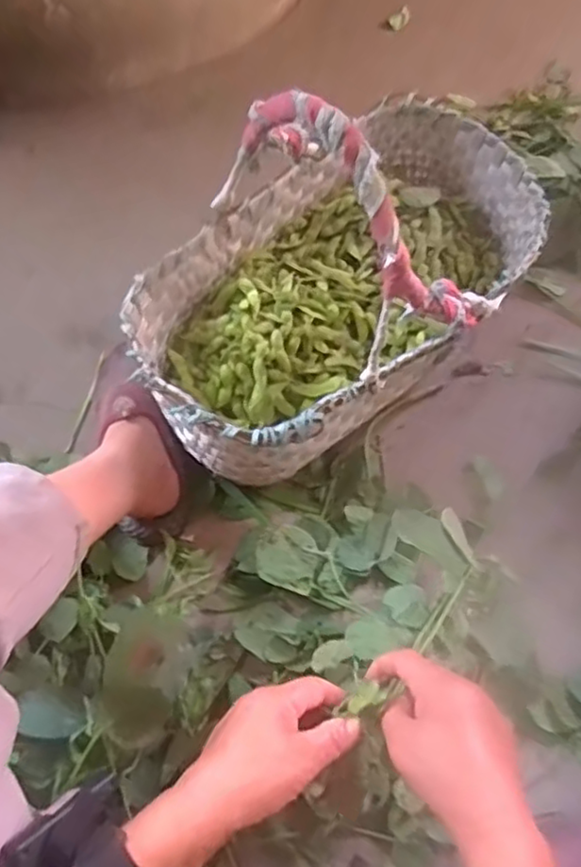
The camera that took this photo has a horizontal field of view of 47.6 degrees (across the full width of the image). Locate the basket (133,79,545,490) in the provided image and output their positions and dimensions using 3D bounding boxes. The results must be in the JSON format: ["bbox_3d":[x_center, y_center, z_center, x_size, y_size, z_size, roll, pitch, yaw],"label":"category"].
[{"bbox_3d":[0.067,-0.205,0.666,0.502,0.332,0.265,-39,72,-14],"label":"basket"}]

